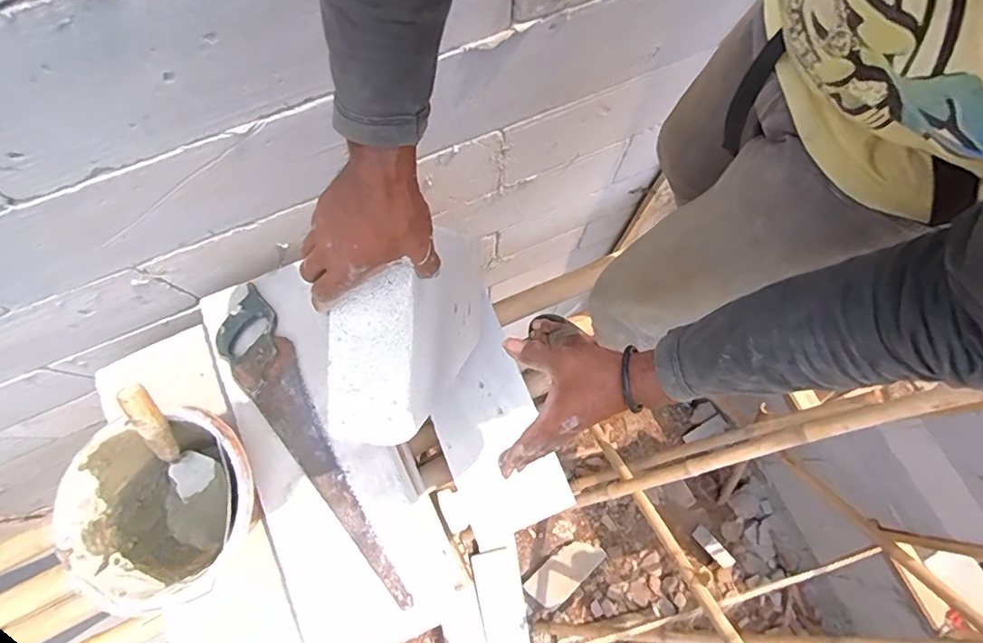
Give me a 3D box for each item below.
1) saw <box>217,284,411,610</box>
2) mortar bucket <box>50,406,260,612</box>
[{"bbox_3d":[-0.272,0.185,0.765,0.095,0.032,0.530,-31,77,-8],"label":"saw"},{"bbox_3d":[-0.441,0.258,0.739,0.247,0.166,0.241,0,75,0],"label":"mortar bucket"}]

